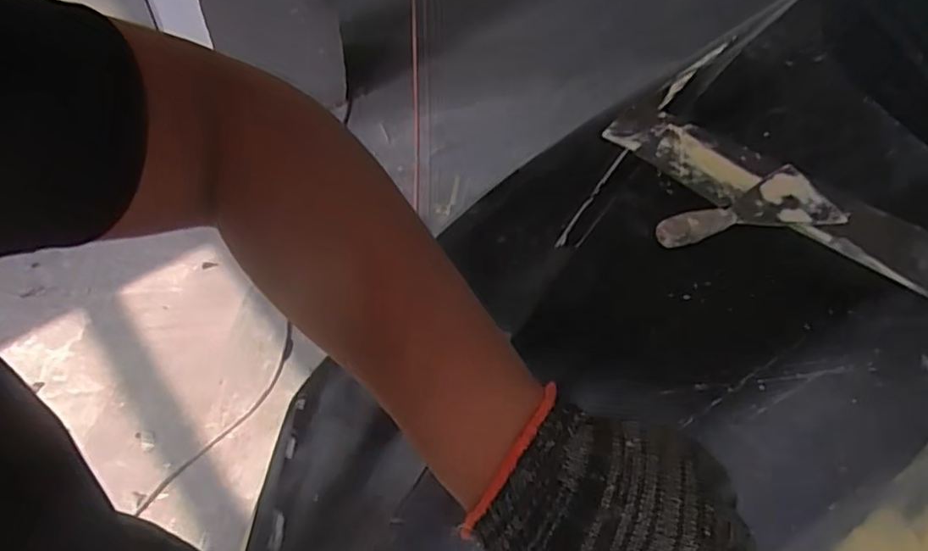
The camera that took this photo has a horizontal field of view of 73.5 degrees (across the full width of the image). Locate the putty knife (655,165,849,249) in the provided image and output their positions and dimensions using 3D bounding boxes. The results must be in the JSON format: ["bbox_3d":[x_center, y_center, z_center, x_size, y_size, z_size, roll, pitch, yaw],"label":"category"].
[{"bbox_3d":[0.298,-0.067,0.658,0.209,0.019,0.083,-16,58,-15],"label":"putty knife"}]

